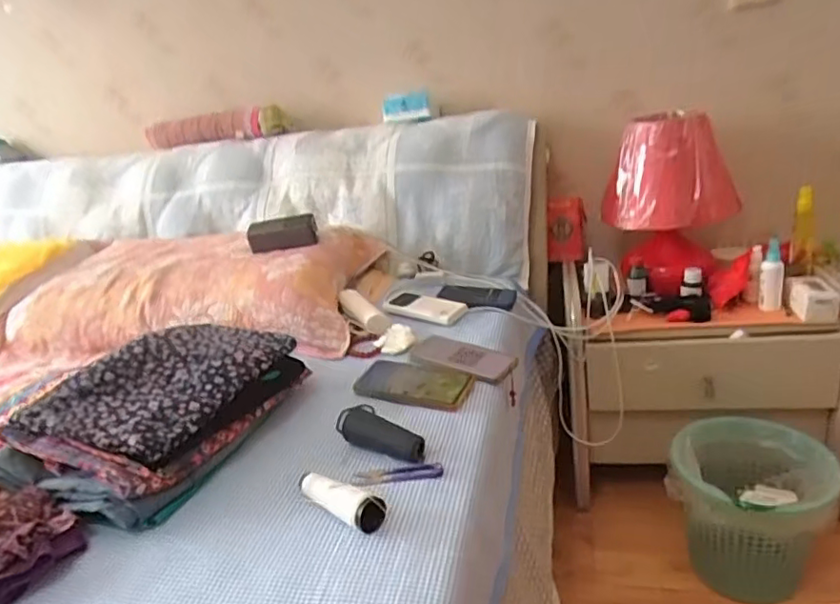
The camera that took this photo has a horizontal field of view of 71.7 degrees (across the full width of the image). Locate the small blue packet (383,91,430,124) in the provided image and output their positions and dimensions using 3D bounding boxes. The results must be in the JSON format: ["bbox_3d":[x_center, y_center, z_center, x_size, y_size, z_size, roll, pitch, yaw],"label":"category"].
[{"bbox_3d":[-0.036,-0.442,1.327,0.101,0.060,0.041,-1,23,16],"label":"small blue packet"}]

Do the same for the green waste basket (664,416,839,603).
[{"bbox_3d":[0.567,0.357,1.014,0.215,0.239,0.214,-6,22,3],"label":"green waste basket"}]

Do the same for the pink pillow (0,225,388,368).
[{"bbox_3d":[-0.449,-0.029,1.138,0.680,0.147,0.359,-3,22,10],"label":"pink pillow"}]

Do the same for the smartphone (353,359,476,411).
[{"bbox_3d":[-0.010,0.115,0.833,0.161,0.010,0.084,6,34,24],"label":"smartphone"}]

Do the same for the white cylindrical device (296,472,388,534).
[{"bbox_3d":[-0.088,0.203,0.599,0.119,0.031,0.026,9,24,38],"label":"white cylindrical device"}]

